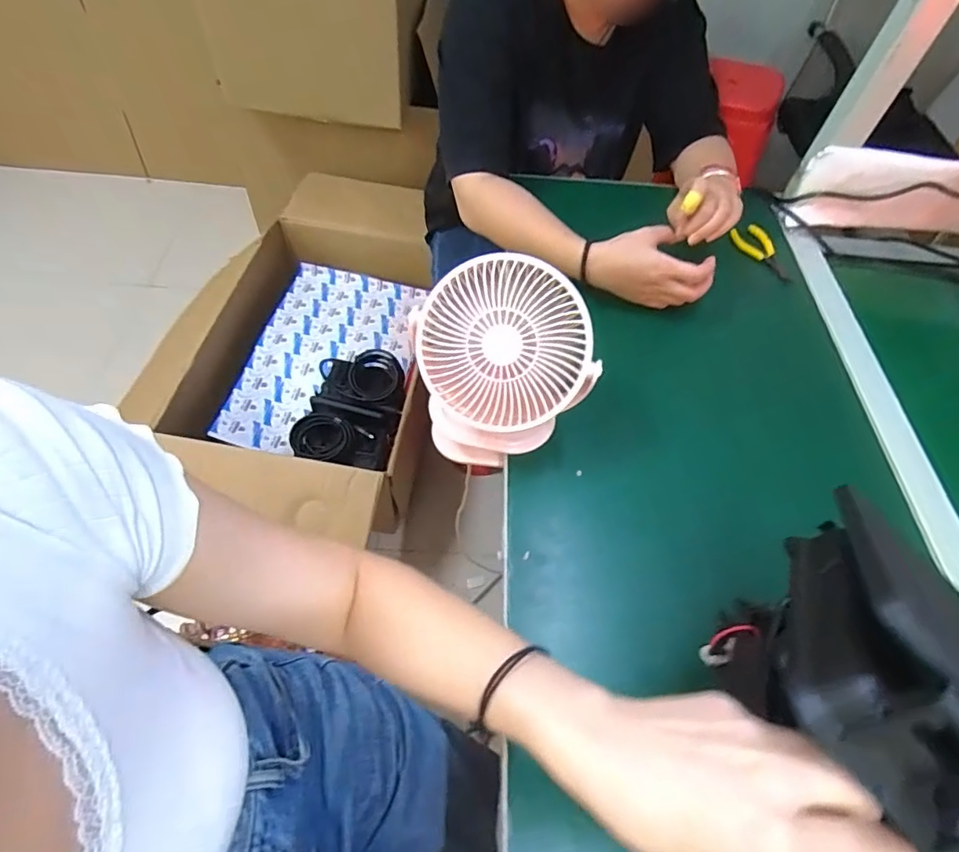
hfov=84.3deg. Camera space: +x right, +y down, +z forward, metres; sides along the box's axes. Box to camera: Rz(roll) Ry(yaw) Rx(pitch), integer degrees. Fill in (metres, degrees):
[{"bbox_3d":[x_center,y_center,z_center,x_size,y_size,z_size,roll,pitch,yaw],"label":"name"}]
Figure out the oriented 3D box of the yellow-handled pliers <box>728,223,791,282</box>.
[{"bbox_3d":[0.394,-0.239,0.730,0.056,0.013,0.105,-27,63,-22],"label":"yellow-handled pliers"}]

